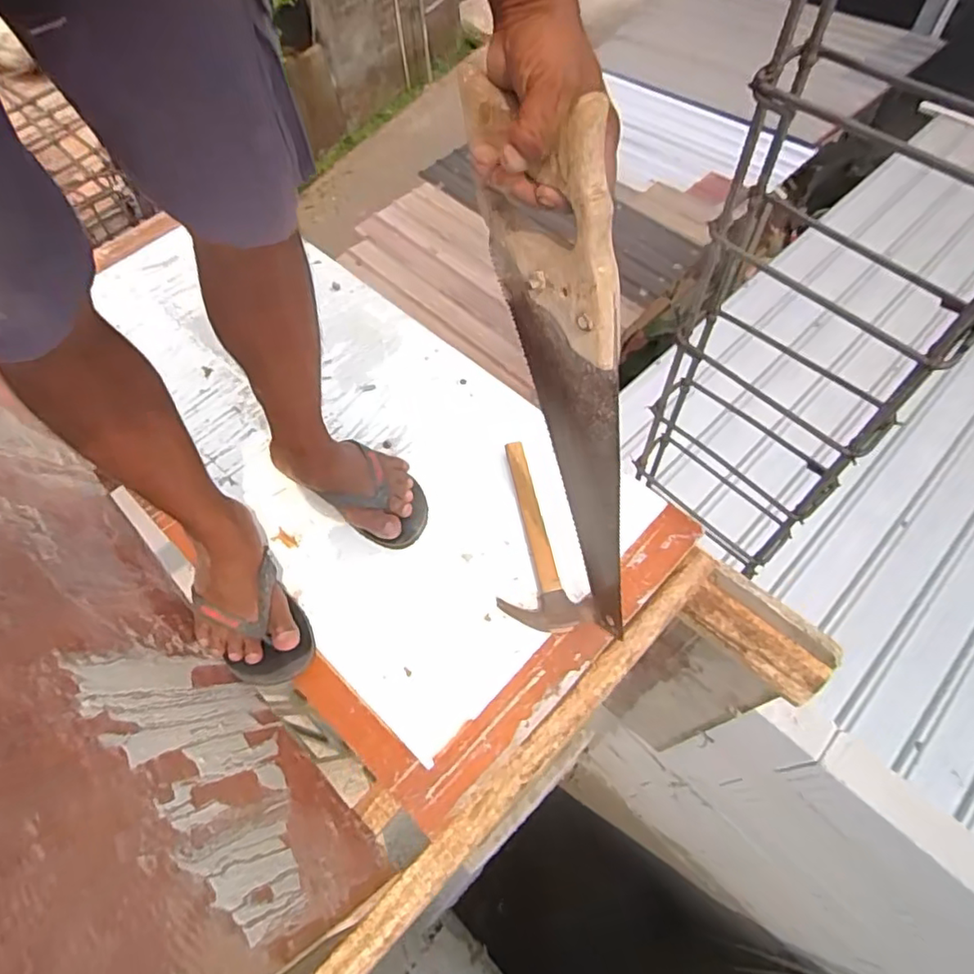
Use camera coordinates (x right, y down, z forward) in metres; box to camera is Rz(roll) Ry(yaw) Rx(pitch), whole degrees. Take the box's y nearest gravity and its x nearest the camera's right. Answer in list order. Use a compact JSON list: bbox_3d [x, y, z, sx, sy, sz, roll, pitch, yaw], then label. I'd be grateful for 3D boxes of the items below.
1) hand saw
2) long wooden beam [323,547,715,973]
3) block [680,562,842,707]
[{"bbox_3d":[0.074,-0.044,0.521,0.025,0.487,0.111,-31,44,-16],"label":"hand saw"},{"bbox_3d":[0.003,0.337,0.649,0.049,0.040,0.784,40,67,22],"label":"long wooden beam"},{"bbox_3d":[0.348,0.187,0.777,0.183,0.066,0.072,36,66,21],"label":"block"}]

